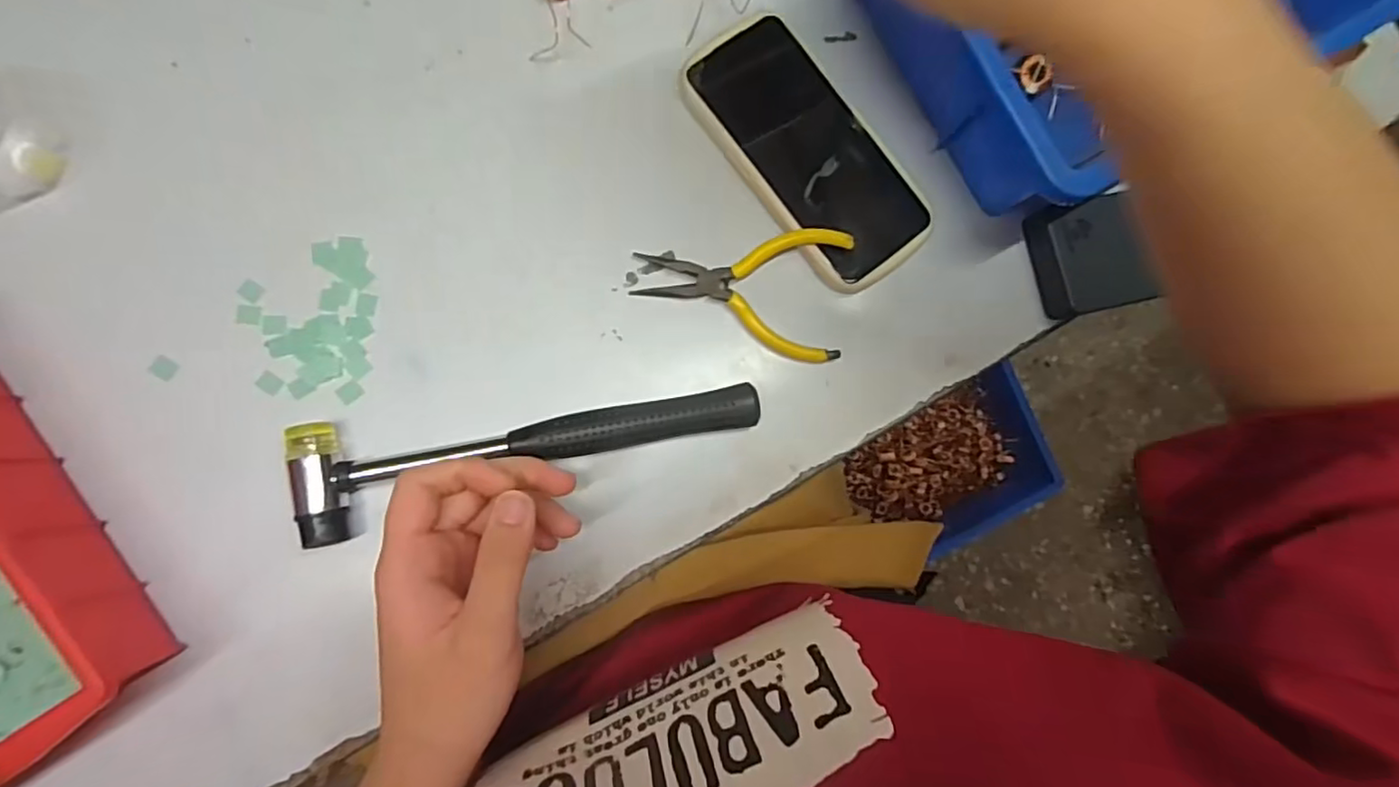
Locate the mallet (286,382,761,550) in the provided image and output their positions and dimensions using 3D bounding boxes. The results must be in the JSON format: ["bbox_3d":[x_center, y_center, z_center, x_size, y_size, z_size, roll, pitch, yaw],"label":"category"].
[{"bbox_3d":[-0.084,0.035,0.334,0.232,0.021,0.056,-5,84,-7],"label":"mallet"}]

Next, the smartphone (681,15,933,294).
[{"bbox_3d":[0.064,-0.142,0.378,0.077,0.013,0.167,-40,89,-10],"label":"smartphone"}]

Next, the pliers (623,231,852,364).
[{"bbox_3d":[0.025,-0.062,0.361,0.116,0.018,0.072,9,82,-6],"label":"pliers"}]

